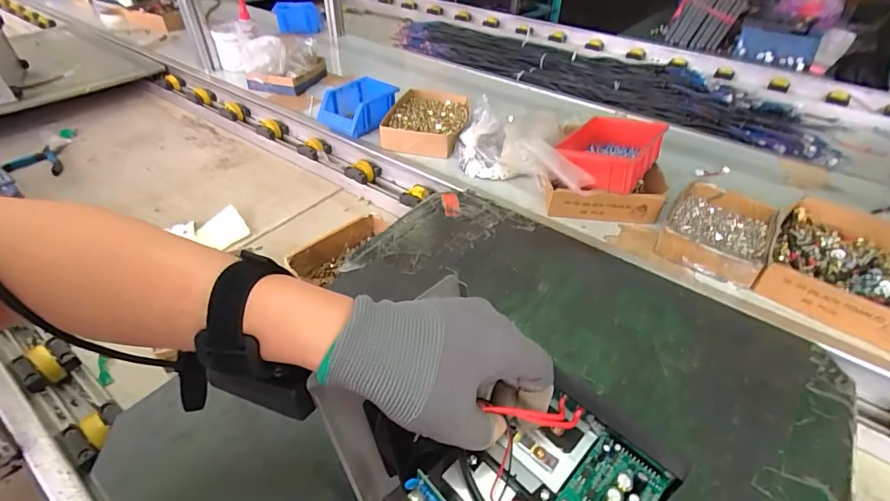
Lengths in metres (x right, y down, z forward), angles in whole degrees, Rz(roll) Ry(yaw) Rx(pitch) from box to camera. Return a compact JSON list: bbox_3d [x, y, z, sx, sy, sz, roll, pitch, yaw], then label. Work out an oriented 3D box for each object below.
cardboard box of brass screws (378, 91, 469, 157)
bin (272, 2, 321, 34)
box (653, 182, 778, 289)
[{"bbox_3d":[-0.031,-0.282,0.950,0.163,0.048,0.234,9,42,8],"label":"cardboard box of brass screws"},{"bbox_3d":[-0.466,-0.743,1.386,0.143,0.080,0.085,-7,42,-10],"label":"bin"},{"bbox_3d":[0.425,-0.033,0.679,0.135,0.041,0.189,26,44,26],"label":"box"}]

